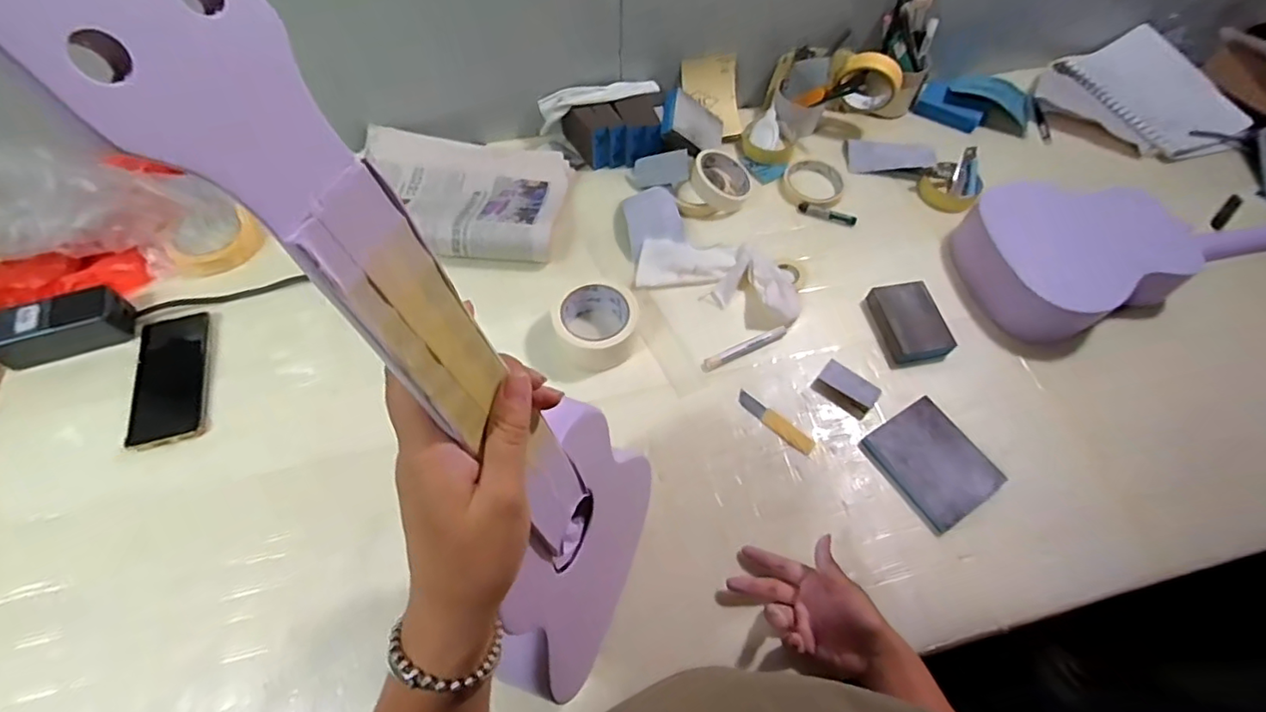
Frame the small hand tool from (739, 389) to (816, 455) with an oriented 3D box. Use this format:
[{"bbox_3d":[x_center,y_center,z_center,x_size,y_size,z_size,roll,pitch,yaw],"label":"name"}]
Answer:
[{"bbox_3d":[0.160,0.074,0.648,0.098,0.004,0.022,36,65,18],"label":"small hand tool"}]

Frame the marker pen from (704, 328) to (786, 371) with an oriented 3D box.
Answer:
[{"bbox_3d":[0.136,-0.010,0.688,0.107,0.014,0.017,-21,62,-13],"label":"marker pen"}]

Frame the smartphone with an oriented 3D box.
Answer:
[{"bbox_3d":[-0.514,0.026,0.641,0.076,0.013,0.154,-11,60,-8],"label":"smartphone"}]

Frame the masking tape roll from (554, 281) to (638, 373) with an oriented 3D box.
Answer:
[{"bbox_3d":[-0.043,-0.042,0.682,0.097,0.053,0.092,1,59,-1],"label":"masking tape roll"}]

